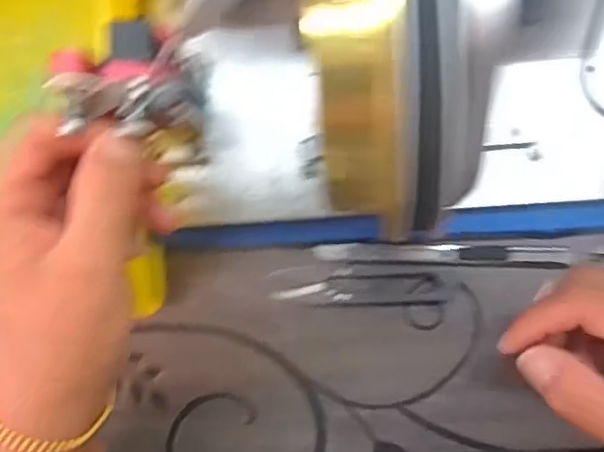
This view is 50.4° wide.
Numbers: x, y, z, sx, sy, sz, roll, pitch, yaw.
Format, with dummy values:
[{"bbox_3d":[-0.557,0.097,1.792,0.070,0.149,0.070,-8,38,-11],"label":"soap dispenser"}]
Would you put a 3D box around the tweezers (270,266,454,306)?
[{"bbox_3d":[0.034,0.036,0.366,0.099,0.004,0.022,4,86,5],"label":"tweezers"}]

